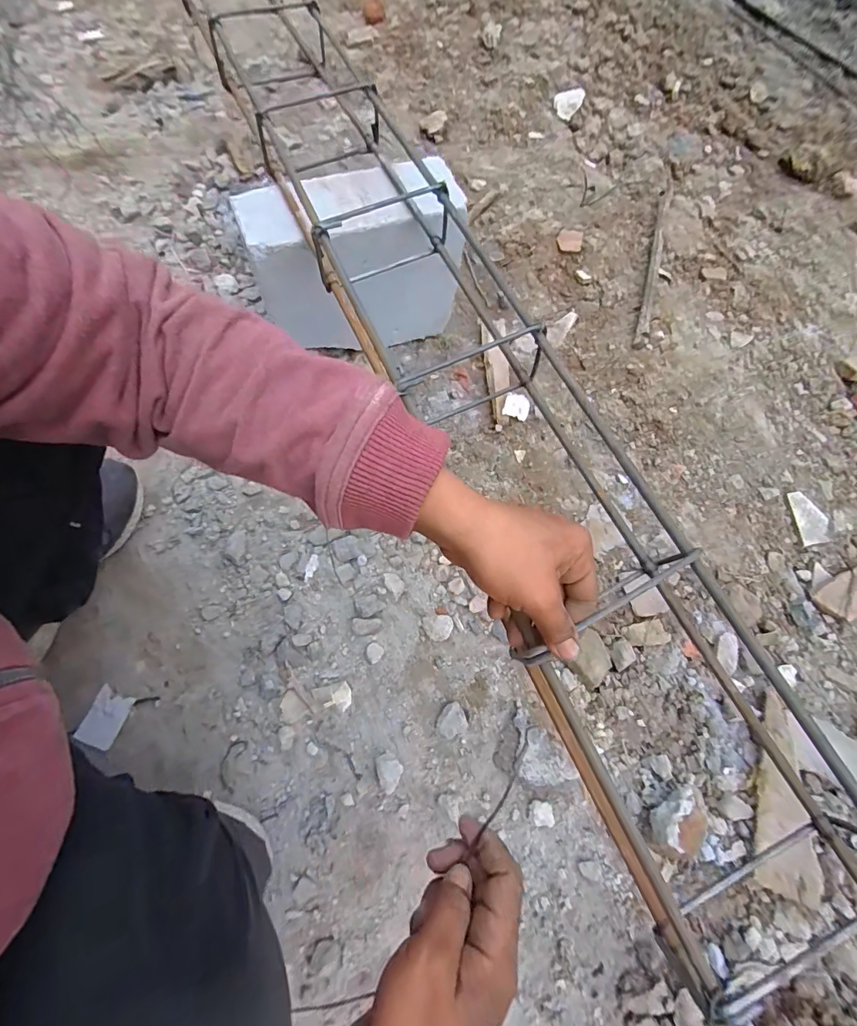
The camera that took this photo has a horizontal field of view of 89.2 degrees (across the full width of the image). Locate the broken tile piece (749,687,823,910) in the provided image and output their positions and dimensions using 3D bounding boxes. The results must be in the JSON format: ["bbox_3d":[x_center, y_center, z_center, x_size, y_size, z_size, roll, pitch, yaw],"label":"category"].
[{"bbox_3d":[0.367,0.287,0.454,0.048,0.016,0.181,-2,57,33],"label":"broken tile piece"}]

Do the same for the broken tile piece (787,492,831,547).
[{"bbox_3d":[0.509,0.007,0.580,0.045,0.009,0.072,-5,66,-3],"label":"broken tile piece"}]

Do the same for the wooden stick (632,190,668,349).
[{"bbox_3d":[0.378,-0.418,0.731,0.020,0.015,0.364,16,67,6],"label":"wooden stick"}]

